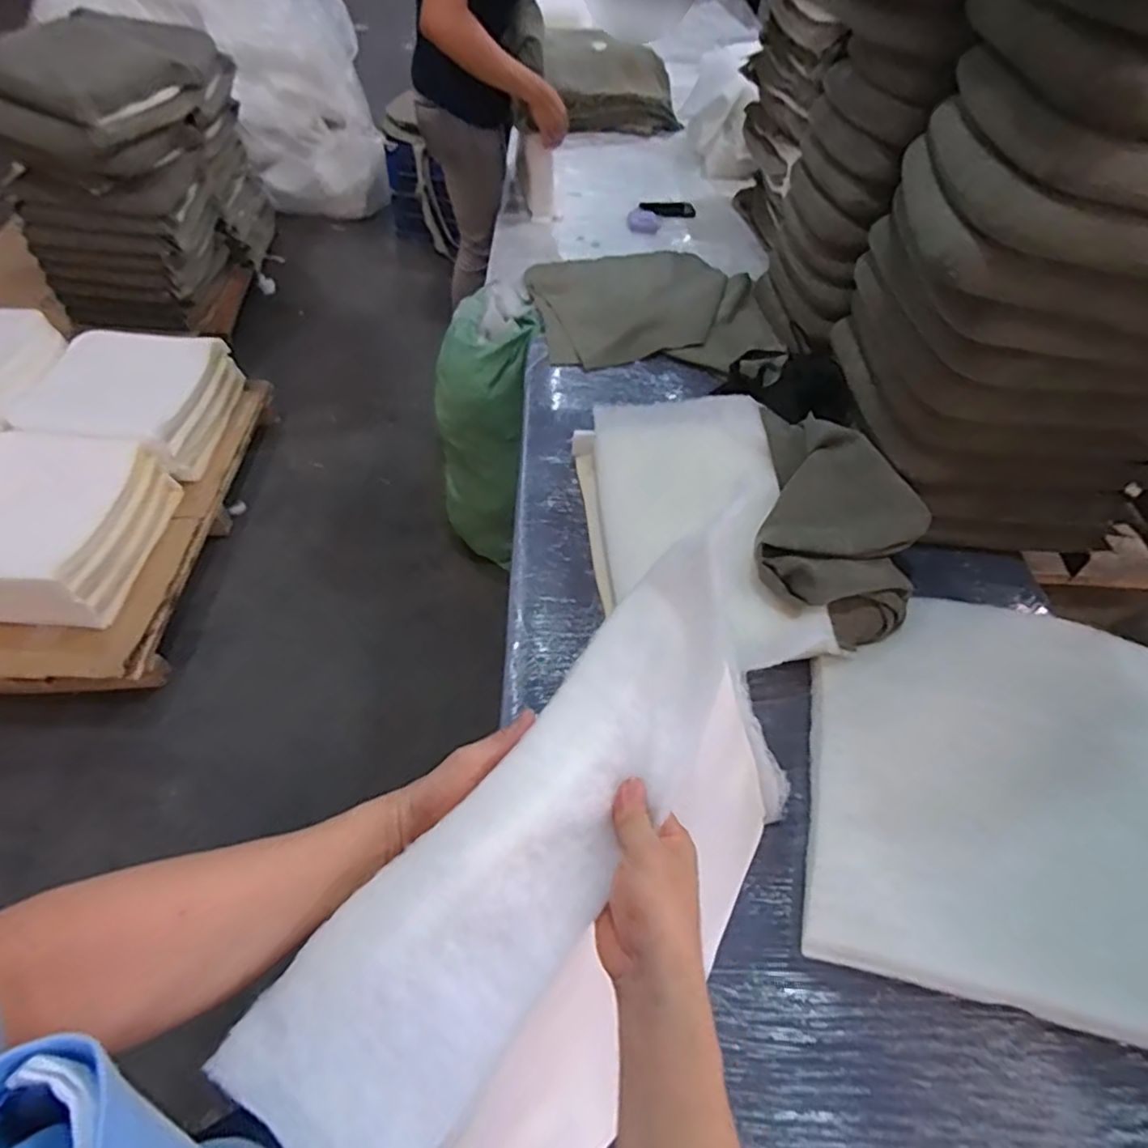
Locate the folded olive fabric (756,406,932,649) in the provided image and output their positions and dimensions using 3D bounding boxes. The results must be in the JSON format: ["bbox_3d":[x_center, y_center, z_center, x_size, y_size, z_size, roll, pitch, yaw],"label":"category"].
[{"bbox_3d":[0.416,-0.090,1.034,0.234,0.099,0.407,12,53,5],"label":"folded olive fabric"}]

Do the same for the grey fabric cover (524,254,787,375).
[{"bbox_3d":[0.190,-0.632,1.531,0.554,0.051,0.535,-8,54,-11],"label":"grey fabric cover"}]

